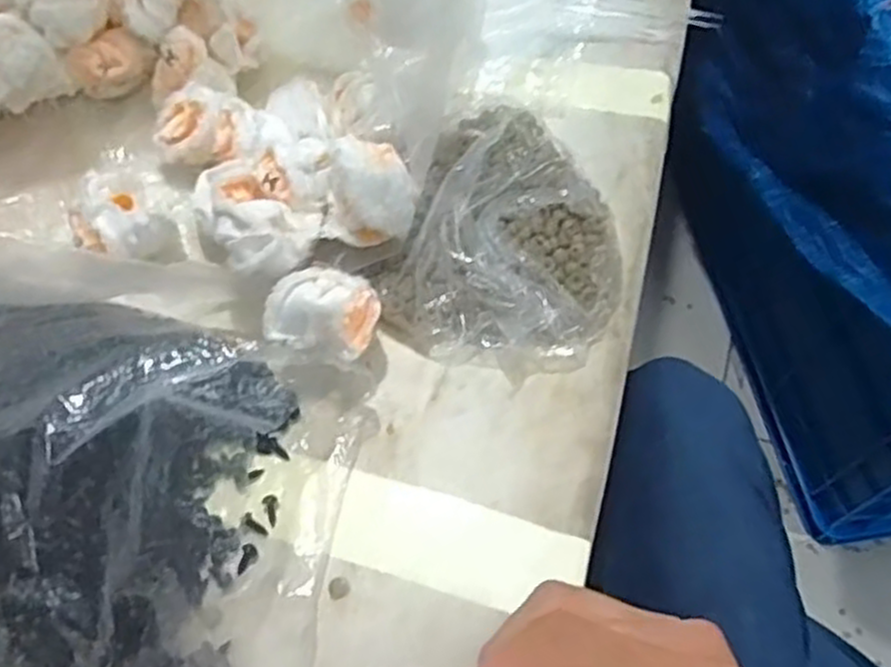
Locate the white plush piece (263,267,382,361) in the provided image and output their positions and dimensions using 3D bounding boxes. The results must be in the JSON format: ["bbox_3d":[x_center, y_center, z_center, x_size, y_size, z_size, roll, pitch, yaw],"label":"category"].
[{"bbox_3d":[-0.060,-0.010,0.397,0.054,0.041,0.045,10,62,6],"label":"white plush piece"}]

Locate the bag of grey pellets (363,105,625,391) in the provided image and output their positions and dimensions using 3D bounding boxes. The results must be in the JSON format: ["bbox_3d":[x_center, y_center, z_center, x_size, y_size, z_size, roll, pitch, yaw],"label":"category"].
[{"bbox_3d":[0.040,-0.058,0.438,0.133,0.036,0.163,24,65,13],"label":"bag of grey pellets"}]

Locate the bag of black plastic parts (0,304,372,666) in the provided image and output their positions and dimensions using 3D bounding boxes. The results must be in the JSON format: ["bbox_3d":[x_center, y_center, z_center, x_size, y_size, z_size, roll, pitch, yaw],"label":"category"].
[{"bbox_3d":[-0.169,0.066,0.353,0.234,0.066,0.187,6,62,4],"label":"bag of black plastic parts"}]

